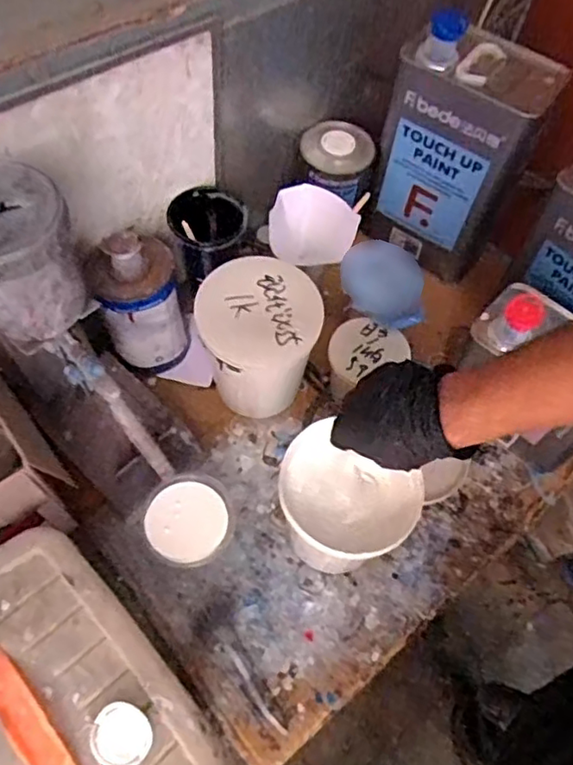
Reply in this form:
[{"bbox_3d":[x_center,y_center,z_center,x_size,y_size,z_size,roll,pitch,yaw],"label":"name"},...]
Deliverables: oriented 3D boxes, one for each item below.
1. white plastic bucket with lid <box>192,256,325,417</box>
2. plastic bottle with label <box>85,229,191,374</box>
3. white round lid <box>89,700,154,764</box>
[{"bbox_3d":[-0.034,-0.048,0.723,0.138,0.139,0.140,2,62,-3],"label":"white plastic bucket with lid"},{"bbox_3d":[-0.180,-0.100,0.756,0.098,0.181,0.091,2,62,-3],"label":"plastic bottle with label"},{"bbox_3d":[-0.124,0.268,0.463,0.046,0.023,0.042,2,62,-3],"label":"white round lid"}]

